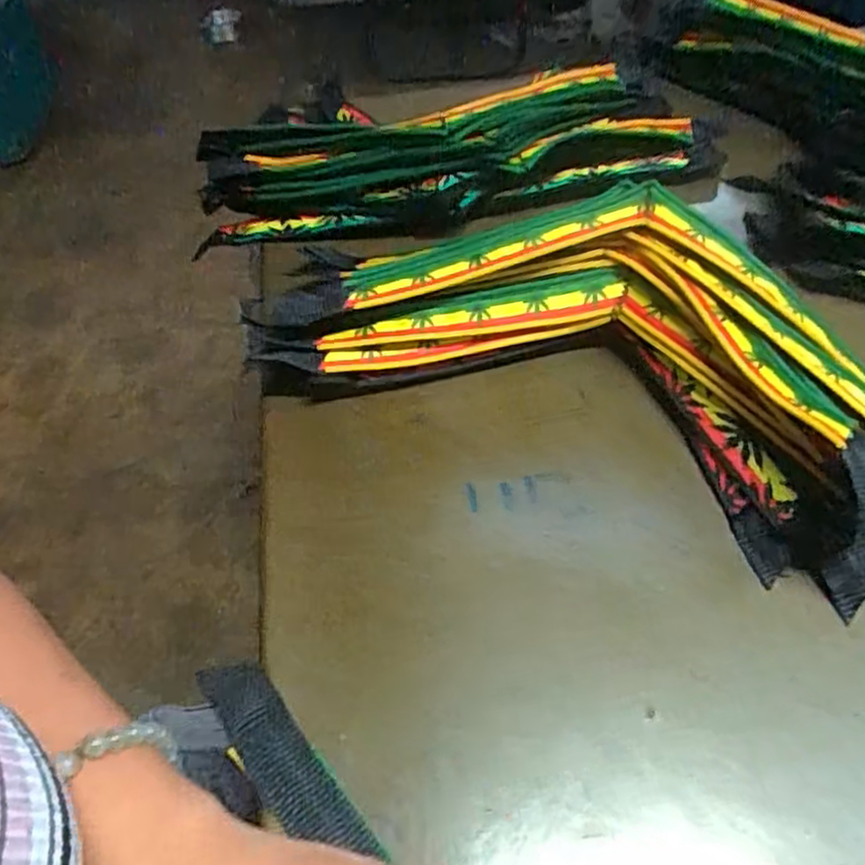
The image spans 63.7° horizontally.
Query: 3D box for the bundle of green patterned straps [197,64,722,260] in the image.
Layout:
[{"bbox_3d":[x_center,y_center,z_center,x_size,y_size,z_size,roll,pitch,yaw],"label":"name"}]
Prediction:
[{"bbox_3d":[0.012,-0.202,0.491,0.365,0.063,0.124,-4,52,1],"label":"bundle of green patterned straps"}]

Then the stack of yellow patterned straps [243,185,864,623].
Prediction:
[{"bbox_3d":[0.092,-0.046,0.367,0.357,0.066,0.157,21,57,19],"label":"stack of yellow patterned straps"}]

